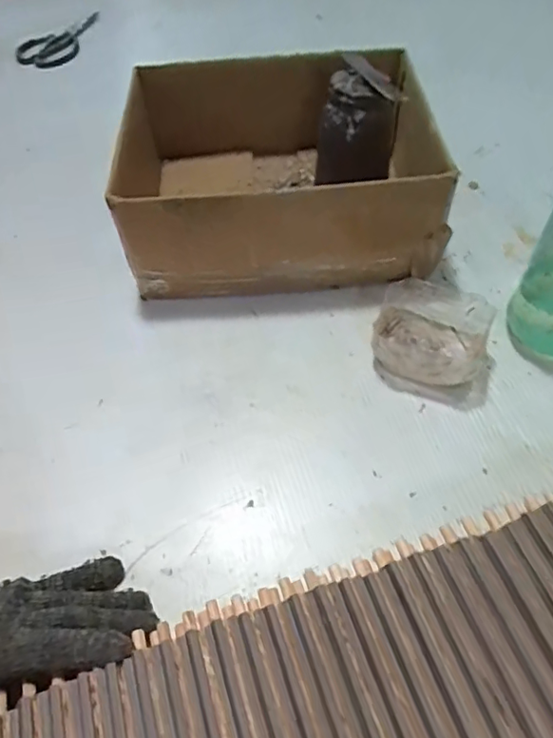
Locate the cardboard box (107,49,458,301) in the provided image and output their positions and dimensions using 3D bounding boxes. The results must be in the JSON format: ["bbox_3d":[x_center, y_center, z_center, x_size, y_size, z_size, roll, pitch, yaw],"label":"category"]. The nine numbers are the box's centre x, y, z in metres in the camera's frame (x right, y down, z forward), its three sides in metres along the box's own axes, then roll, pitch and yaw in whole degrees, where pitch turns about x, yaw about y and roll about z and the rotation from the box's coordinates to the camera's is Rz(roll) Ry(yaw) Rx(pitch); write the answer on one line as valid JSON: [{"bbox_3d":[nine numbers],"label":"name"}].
[{"bbox_3d":[-0.003,-0.216,0.594,0.333,0.157,0.251,-3,54,1],"label":"cardboard box"}]

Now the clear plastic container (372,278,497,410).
[{"bbox_3d":[0.147,-0.028,0.516,0.109,0.050,0.101,14,56,13],"label":"clear plastic container"}]

